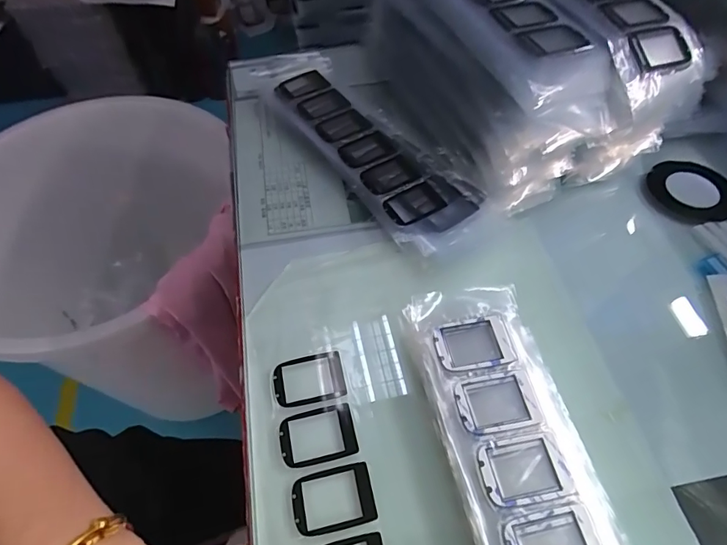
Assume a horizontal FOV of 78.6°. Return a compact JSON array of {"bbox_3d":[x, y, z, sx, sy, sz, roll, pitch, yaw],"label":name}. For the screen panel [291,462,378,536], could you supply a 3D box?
[{"bbox_3d":[-0.020,0.145,0.283,0.051,0.004,0.035,-11,57,-6],"label":"screen panel"}]

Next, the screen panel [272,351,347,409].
[{"bbox_3d":[-0.040,0.078,0.326,0.050,0.004,0.036,-13,57,-8],"label":"screen panel"}]

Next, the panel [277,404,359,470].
[{"bbox_3d":[-0.032,0.113,0.307,0.050,0.004,0.035,-11,57,-7],"label":"panel"}]

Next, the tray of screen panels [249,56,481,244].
[{"bbox_3d":[-0.012,-0.139,0.456,0.080,0.030,0.296,-30,61,-18],"label":"tray of screen panels"}]

